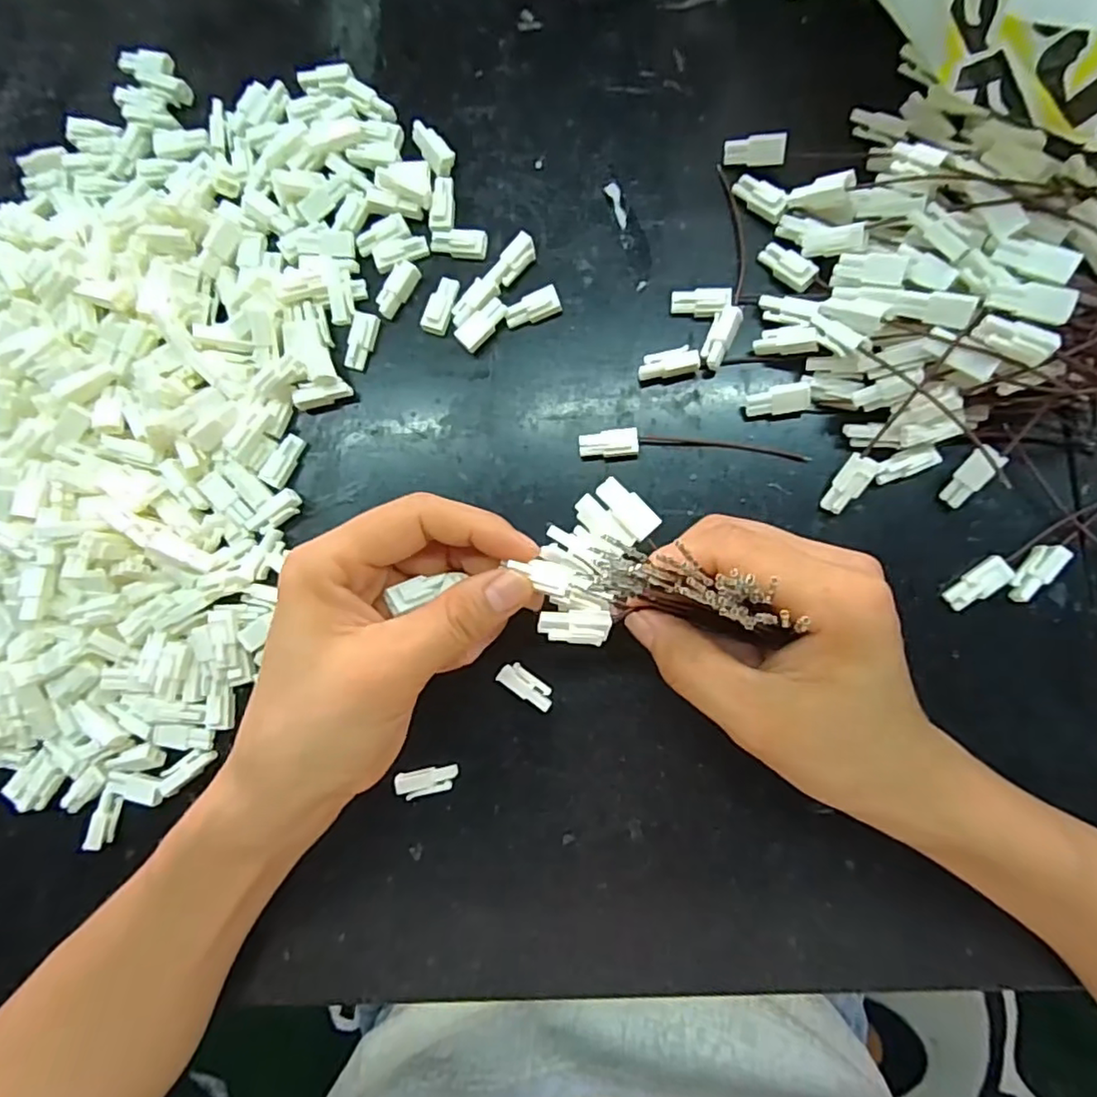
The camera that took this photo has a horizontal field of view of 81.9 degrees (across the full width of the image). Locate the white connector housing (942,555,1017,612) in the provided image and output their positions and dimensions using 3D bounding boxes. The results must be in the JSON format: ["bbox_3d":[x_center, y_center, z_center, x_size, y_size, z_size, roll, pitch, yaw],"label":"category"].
[{"bbox_3d":[0.171,0.014,0.251,0.025,0.006,0.012,-41,82,14],"label":"white connector housing"}]

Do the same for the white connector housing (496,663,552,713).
[{"bbox_3d":[-0.009,0.058,0.266,0.025,0.009,0.010,35,90,8],"label":"white connector housing"}]

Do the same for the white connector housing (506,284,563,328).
[{"bbox_3d":[-0.007,-0.106,0.281,0.025,0.008,0.012,-23,83,4],"label":"white connector housing"}]

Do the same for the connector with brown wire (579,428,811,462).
[{"bbox_3d":[0.061,-0.044,0.268,0.095,0.009,0.012,2,85,7],"label":"connector with brown wire"}]

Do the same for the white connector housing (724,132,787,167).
[{"bbox_3d":[0.088,-0.170,0.271,0.025,0.007,0.010,8,86,20],"label":"white connector housing"}]

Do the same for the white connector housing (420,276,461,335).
[{"bbox_3d":[-0.048,-0.109,0.285,0.012,0.008,0.025,16,87,8],"label":"white connector housing"}]

